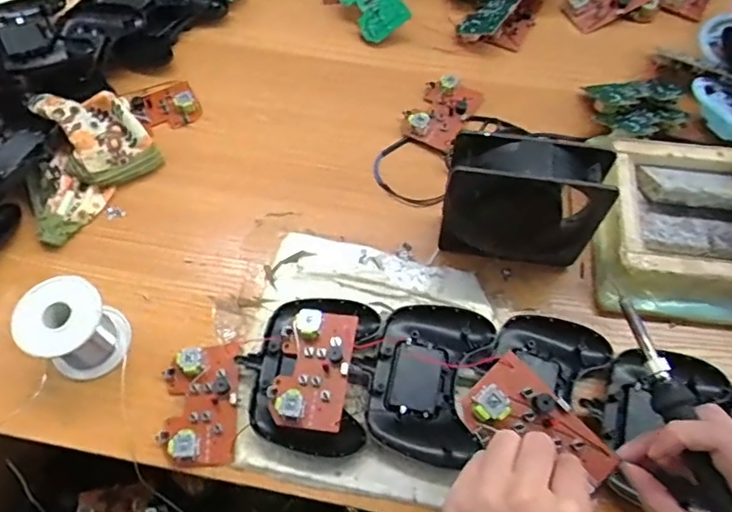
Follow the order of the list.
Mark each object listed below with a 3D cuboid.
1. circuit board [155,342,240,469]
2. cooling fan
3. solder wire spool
[{"bbox_3d":[-0.129,0.114,0.438,0.056,0.021,0.091,-3,63,-1],"label":"circuit board"},{"bbox_3d":[0.124,-0.041,0.460,0.117,0.122,0.043,7,63,4],"label":"cooling fan"},{"bbox_3d":[-0.228,0.057,0.441,0.056,0.068,0.061,0,63,0],"label":"solder wire spool"}]

